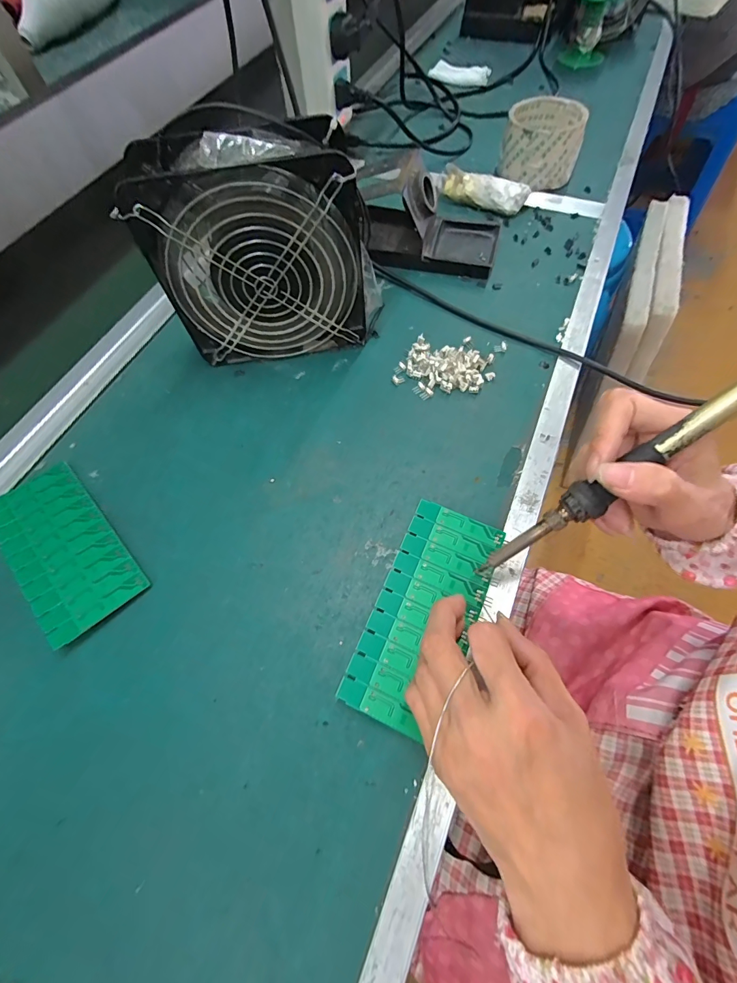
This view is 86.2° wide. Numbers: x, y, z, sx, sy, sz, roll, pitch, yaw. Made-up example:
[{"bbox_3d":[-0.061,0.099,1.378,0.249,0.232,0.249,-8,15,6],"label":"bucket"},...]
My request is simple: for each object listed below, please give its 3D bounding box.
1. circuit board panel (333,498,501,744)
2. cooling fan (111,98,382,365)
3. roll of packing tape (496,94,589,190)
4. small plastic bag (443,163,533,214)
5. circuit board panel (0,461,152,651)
[{"bbox_3d":[0.037,0.074,0.250,0.061,0.004,0.137,23,67,9],"label":"circuit board panel"},{"bbox_3d":[-0.078,-0.182,0.305,0.157,0.157,0.055,-8,63,0],"label":"cooling fan"},{"bbox_3d":[0.198,-0.398,0.452,0.083,0.058,0.082,14,65,10],"label":"roll of packing tape"},{"bbox_3d":[0.127,-0.330,0.434,0.095,0.032,0.017,27,68,16],"label":"small plastic bag"},{"bbox_3d":[-0.222,0.038,0.285,0.062,0.010,0.140,-42,68,-16],"label":"circuit board panel"}]

